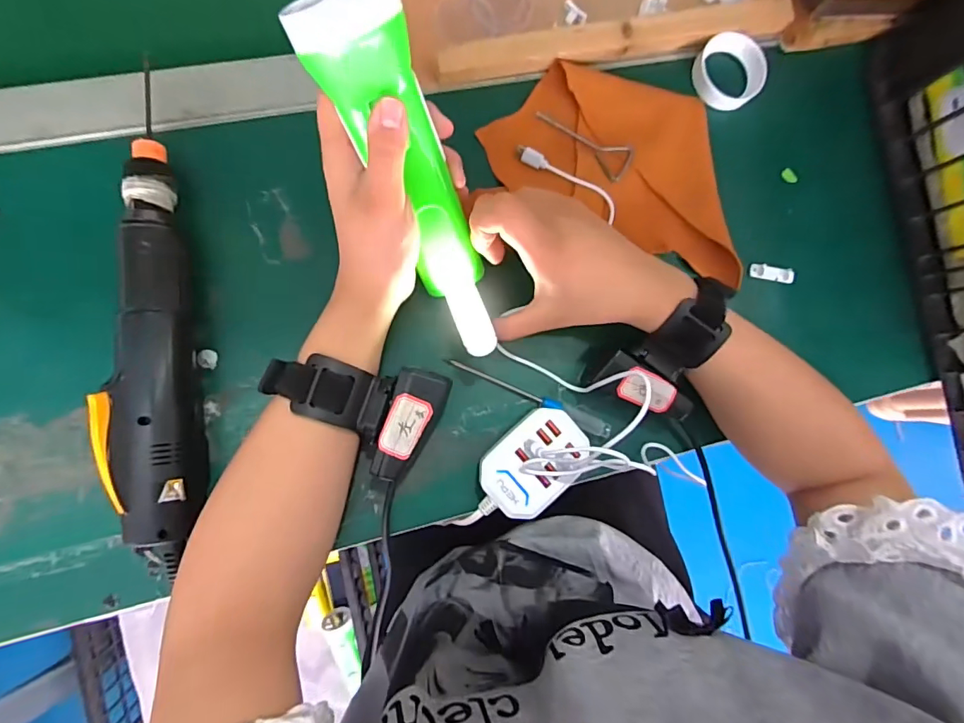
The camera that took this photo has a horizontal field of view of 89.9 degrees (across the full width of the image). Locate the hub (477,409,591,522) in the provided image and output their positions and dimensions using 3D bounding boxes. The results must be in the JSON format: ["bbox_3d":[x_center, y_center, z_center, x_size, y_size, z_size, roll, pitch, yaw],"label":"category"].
[{"bbox_3d":[0.035,0.068,0.331,0.074,0.029,0.052,-42,92,-8],"label":"hub"}]

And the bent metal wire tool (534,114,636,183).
[{"bbox_3d":[0.078,-0.168,0.358,0.076,0.005,0.029,41,82,-3],"label":"bent metal wire tool"}]

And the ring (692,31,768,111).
[{"bbox_3d":[0.195,-0.226,0.378,0.053,0.016,0.055,0,86,-7],"label":"ring"}]

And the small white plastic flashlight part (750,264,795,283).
[{"bbox_3d":[0.229,-0.070,0.381,0.032,0.012,0.011,9,85,-7],"label":"small white plastic flashlight part"}]

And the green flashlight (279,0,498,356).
[{"bbox_3d":[-0.034,-0.091,0.264,0.048,0.046,0.190,-29,127,-8],"label":"green flashlight"}]

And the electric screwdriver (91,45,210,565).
[{"bbox_3d":[-0.203,-0.028,0.297,0.048,0.043,0.302,-5,87,-8],"label":"electric screwdriver"}]

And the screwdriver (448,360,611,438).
[{"bbox_3d":[0.035,0.024,0.343,0.122,0.009,0.011,26,83,-5],"label":"screwdriver"}]

